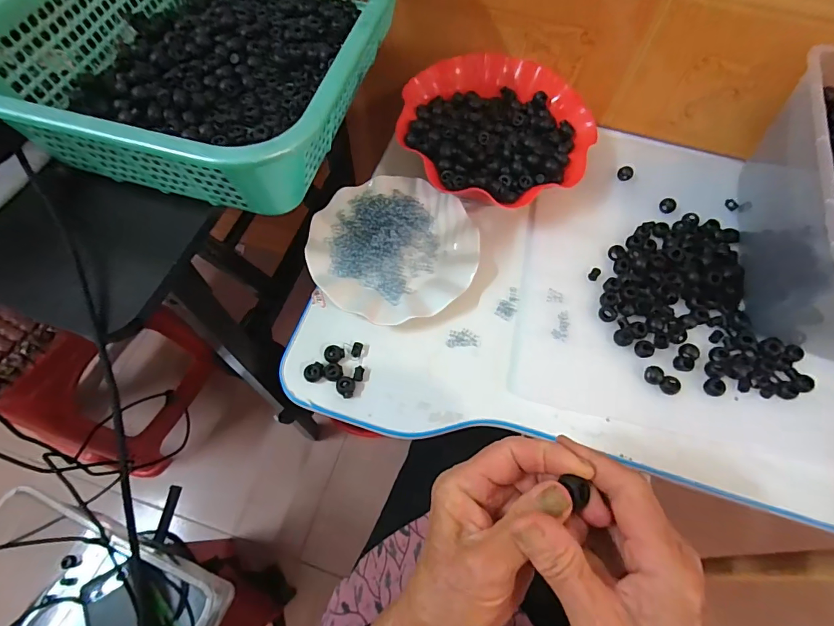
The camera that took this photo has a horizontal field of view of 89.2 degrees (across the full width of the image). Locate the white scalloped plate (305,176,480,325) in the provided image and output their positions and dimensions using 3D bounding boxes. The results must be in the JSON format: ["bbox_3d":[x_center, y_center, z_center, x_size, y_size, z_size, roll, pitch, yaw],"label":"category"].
[{"bbox_3d":[-0.026,-0.071,0.469,0.176,0.024,0.180,1,64,-2],"label":"white scalloped plate"}]

